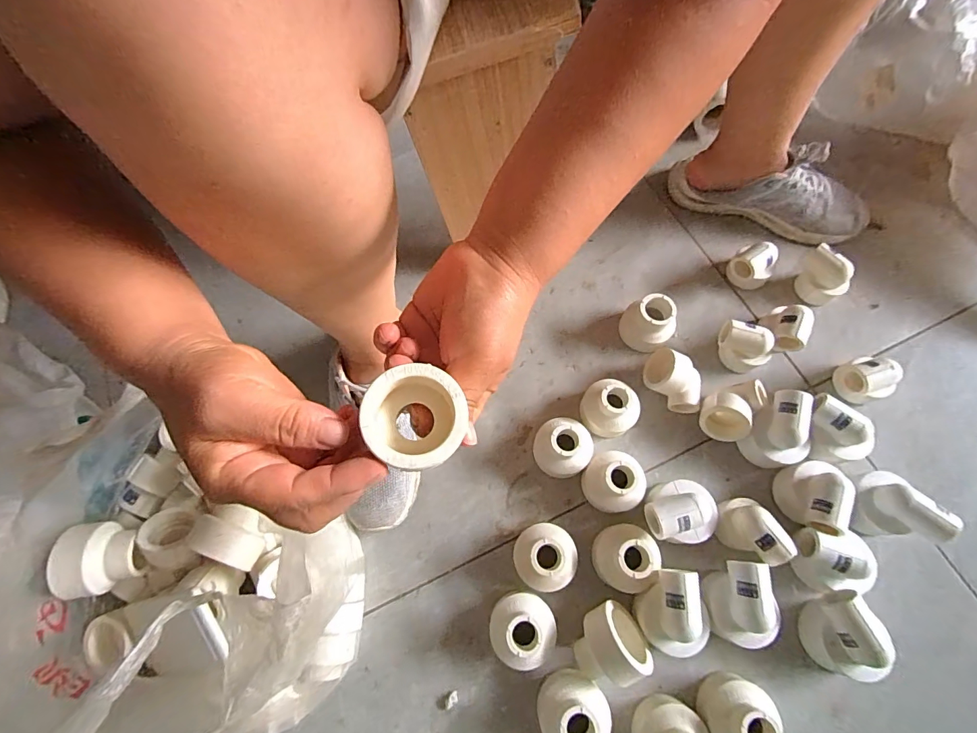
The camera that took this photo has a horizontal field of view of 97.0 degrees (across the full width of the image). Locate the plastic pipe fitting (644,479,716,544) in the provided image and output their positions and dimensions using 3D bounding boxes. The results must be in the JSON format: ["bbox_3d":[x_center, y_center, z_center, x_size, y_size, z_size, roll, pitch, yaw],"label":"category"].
[{"bbox_3d":[0.196,0.149,0.444,0.074,0.067,0.063,-5,69,0],"label":"plastic pipe fitting"}]

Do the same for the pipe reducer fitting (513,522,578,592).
[{"bbox_3d":[0.058,0.191,0.434,0.060,0.053,0.060,-1,69,2],"label":"pipe reducer fitting"}]

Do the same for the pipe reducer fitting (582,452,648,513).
[{"bbox_3d":[0.134,0.123,0.459,0.063,0.053,0.060,-5,69,0],"label":"pipe reducer fitting"}]

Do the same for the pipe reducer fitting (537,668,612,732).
[{"bbox_3d":[0.078,0.310,0.387,0.060,0.047,0.059,-1,69,2],"label":"pipe reducer fitting"}]

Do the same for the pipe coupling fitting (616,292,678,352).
[{"bbox_3d":[0.190,-0.052,0.523,0.063,0.057,0.055,35,74,14],"label":"pipe coupling fitting"}]

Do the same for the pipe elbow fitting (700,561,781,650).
[{"bbox_3d":[0.235,0.224,0.413,0.055,0.060,0.072,3,69,3],"label":"pipe elbow fitting"}]

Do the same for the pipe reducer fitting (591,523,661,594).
[{"bbox_3d":[0.138,0.190,0.428,0.055,0.053,0.060,0,70,-1],"label":"pipe reducer fitting"}]

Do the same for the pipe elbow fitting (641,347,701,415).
[{"bbox_3d":[0.213,0.015,0.493,0.050,0.053,0.080,-35,72,-11],"label":"pipe elbow fitting"}]

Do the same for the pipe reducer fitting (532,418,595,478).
[{"bbox_3d":[0.082,0.088,0.473,0.058,0.050,0.060,-8,69,0],"label":"pipe reducer fitting"}]

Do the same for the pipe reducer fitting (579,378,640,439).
[{"bbox_3d":[0.136,0.048,0.488,0.061,0.049,0.058,-1,69,2],"label":"pipe reducer fitting"}]

